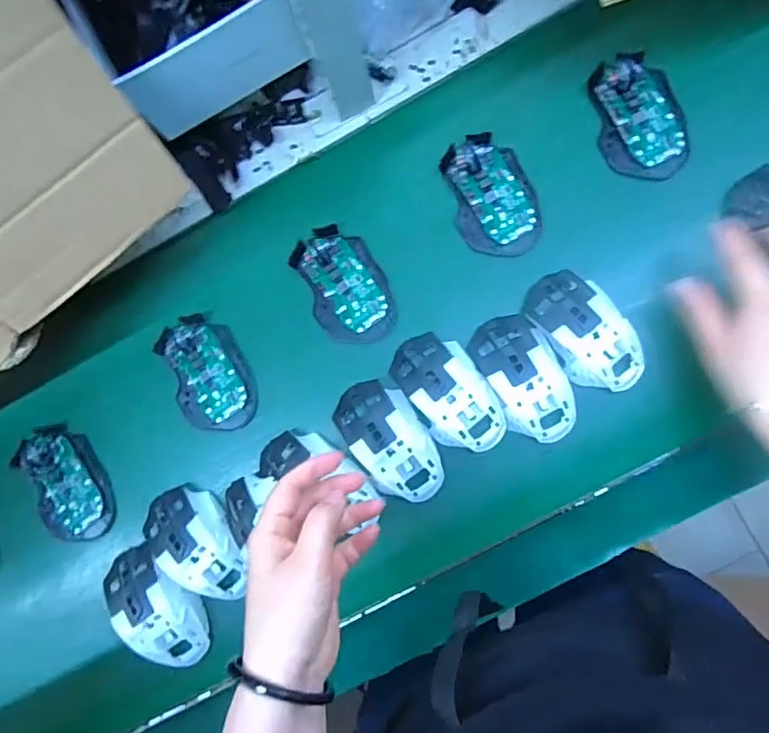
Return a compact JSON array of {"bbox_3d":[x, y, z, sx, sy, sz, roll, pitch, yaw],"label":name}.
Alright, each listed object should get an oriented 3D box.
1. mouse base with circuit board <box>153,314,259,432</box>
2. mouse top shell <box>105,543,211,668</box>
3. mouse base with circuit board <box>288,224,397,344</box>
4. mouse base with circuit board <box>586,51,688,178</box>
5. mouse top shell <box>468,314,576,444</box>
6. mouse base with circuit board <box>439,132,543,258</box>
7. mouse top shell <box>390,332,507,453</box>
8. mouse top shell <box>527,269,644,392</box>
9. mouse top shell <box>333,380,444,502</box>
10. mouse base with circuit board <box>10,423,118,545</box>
[{"bbox_3d":[-0.169,0.006,0.526,0.073,0.020,0.114,-21,83,5],"label":"mouse base with circuit board"},{"bbox_3d":[-0.206,0.219,0.504,0.061,0.035,0.115,-39,82,3],"label":"mouse top shell"},{"bbox_3d":[-0.038,-0.076,0.520,0.071,0.029,0.111,-25,83,5],"label":"mouse base with circuit board"},{"bbox_3d":[0.232,-0.226,0.498,0.071,0.030,0.110,-15,84,6],"label":"mouse base with circuit board"},{"bbox_3d":[0.122,0.010,0.478,0.062,0.027,0.115,-26,83,4],"label":"mouse top shell"},{"bbox_3d":[0.099,-0.158,0.507,0.071,0.026,0.114,-17,83,6],"label":"mouse base with circuit board"},{"bbox_3d":[0.056,0.023,0.482,0.062,0.024,0.115,-35,82,3],"label":"mouse top shell"},{"bbox_3d":[0.173,-0.031,0.473,0.062,0.029,0.114,-34,82,3],"label":"mouse top shell"},{"bbox_3d":[0.005,0.066,0.486,0.063,0.028,0.114,-32,82,4],"label":"mouse top shell"},{"bbox_3d":[-0.309,0.114,0.537,0.071,0.016,0.116,-28,82,4],"label":"mouse base with circuit board"}]

